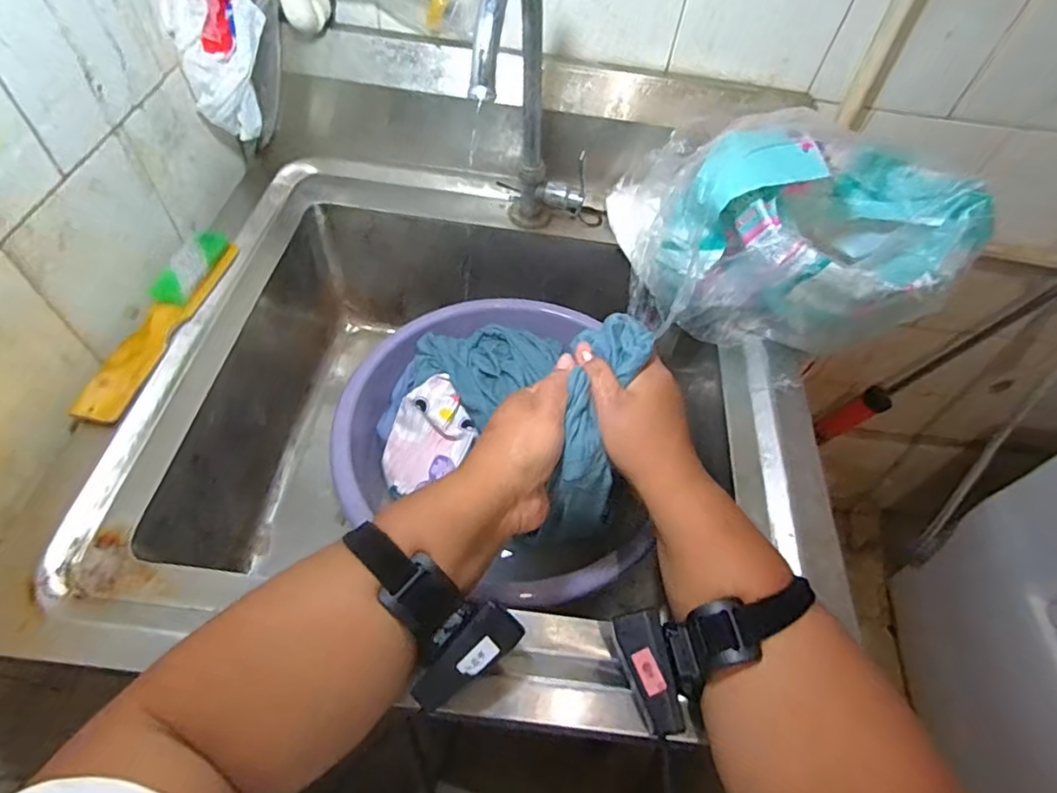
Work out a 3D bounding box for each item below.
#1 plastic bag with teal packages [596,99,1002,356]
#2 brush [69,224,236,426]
[{"bbox_3d":[0.234,-0.154,0.545,0.299,0.173,0.175,11,55,3],"label":"plastic bag with teal packages"},{"bbox_3d":[-0.314,-0.065,0.480,0.034,0.032,0.199,11,55,3],"label":"brush"}]

